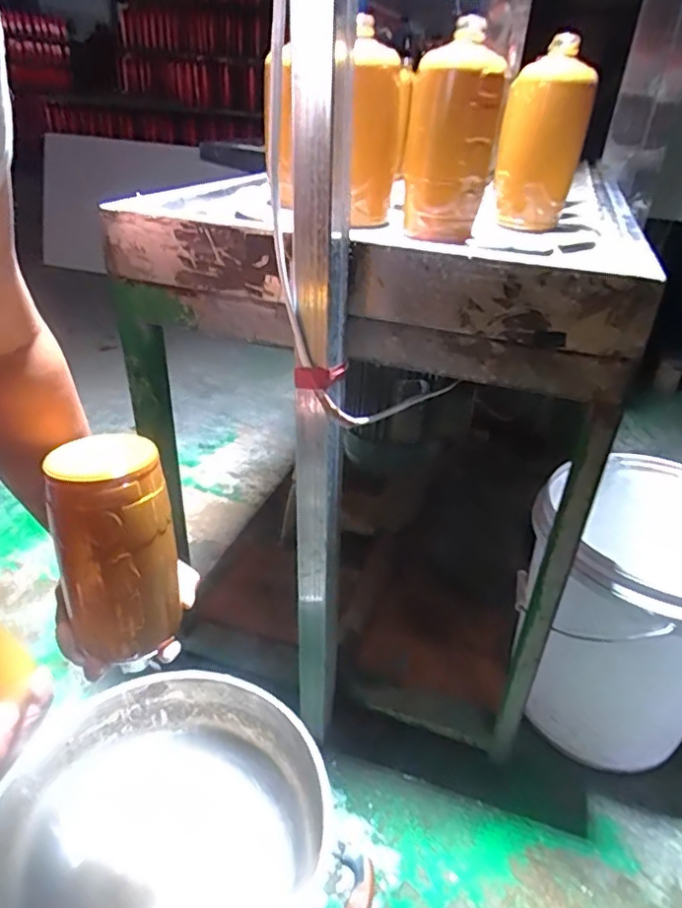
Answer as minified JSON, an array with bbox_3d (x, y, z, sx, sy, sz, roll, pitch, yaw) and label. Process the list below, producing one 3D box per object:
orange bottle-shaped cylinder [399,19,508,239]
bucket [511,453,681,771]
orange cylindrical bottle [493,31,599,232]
[{"bbox_3d":[0.109,-0.312,0.599,0.084,0.184,0.069,5,31,-1],"label":"orange bottle-shaped cylinder"},{"bbox_3d":[0.413,0.235,0.878,0.282,0.365,0.285,4,31,-3],"label":"bucket"},{"bbox_3d":[0.230,-0.364,0.693,0.089,0.183,0.070,10,31,7],"label":"orange cylindrical bottle"}]

